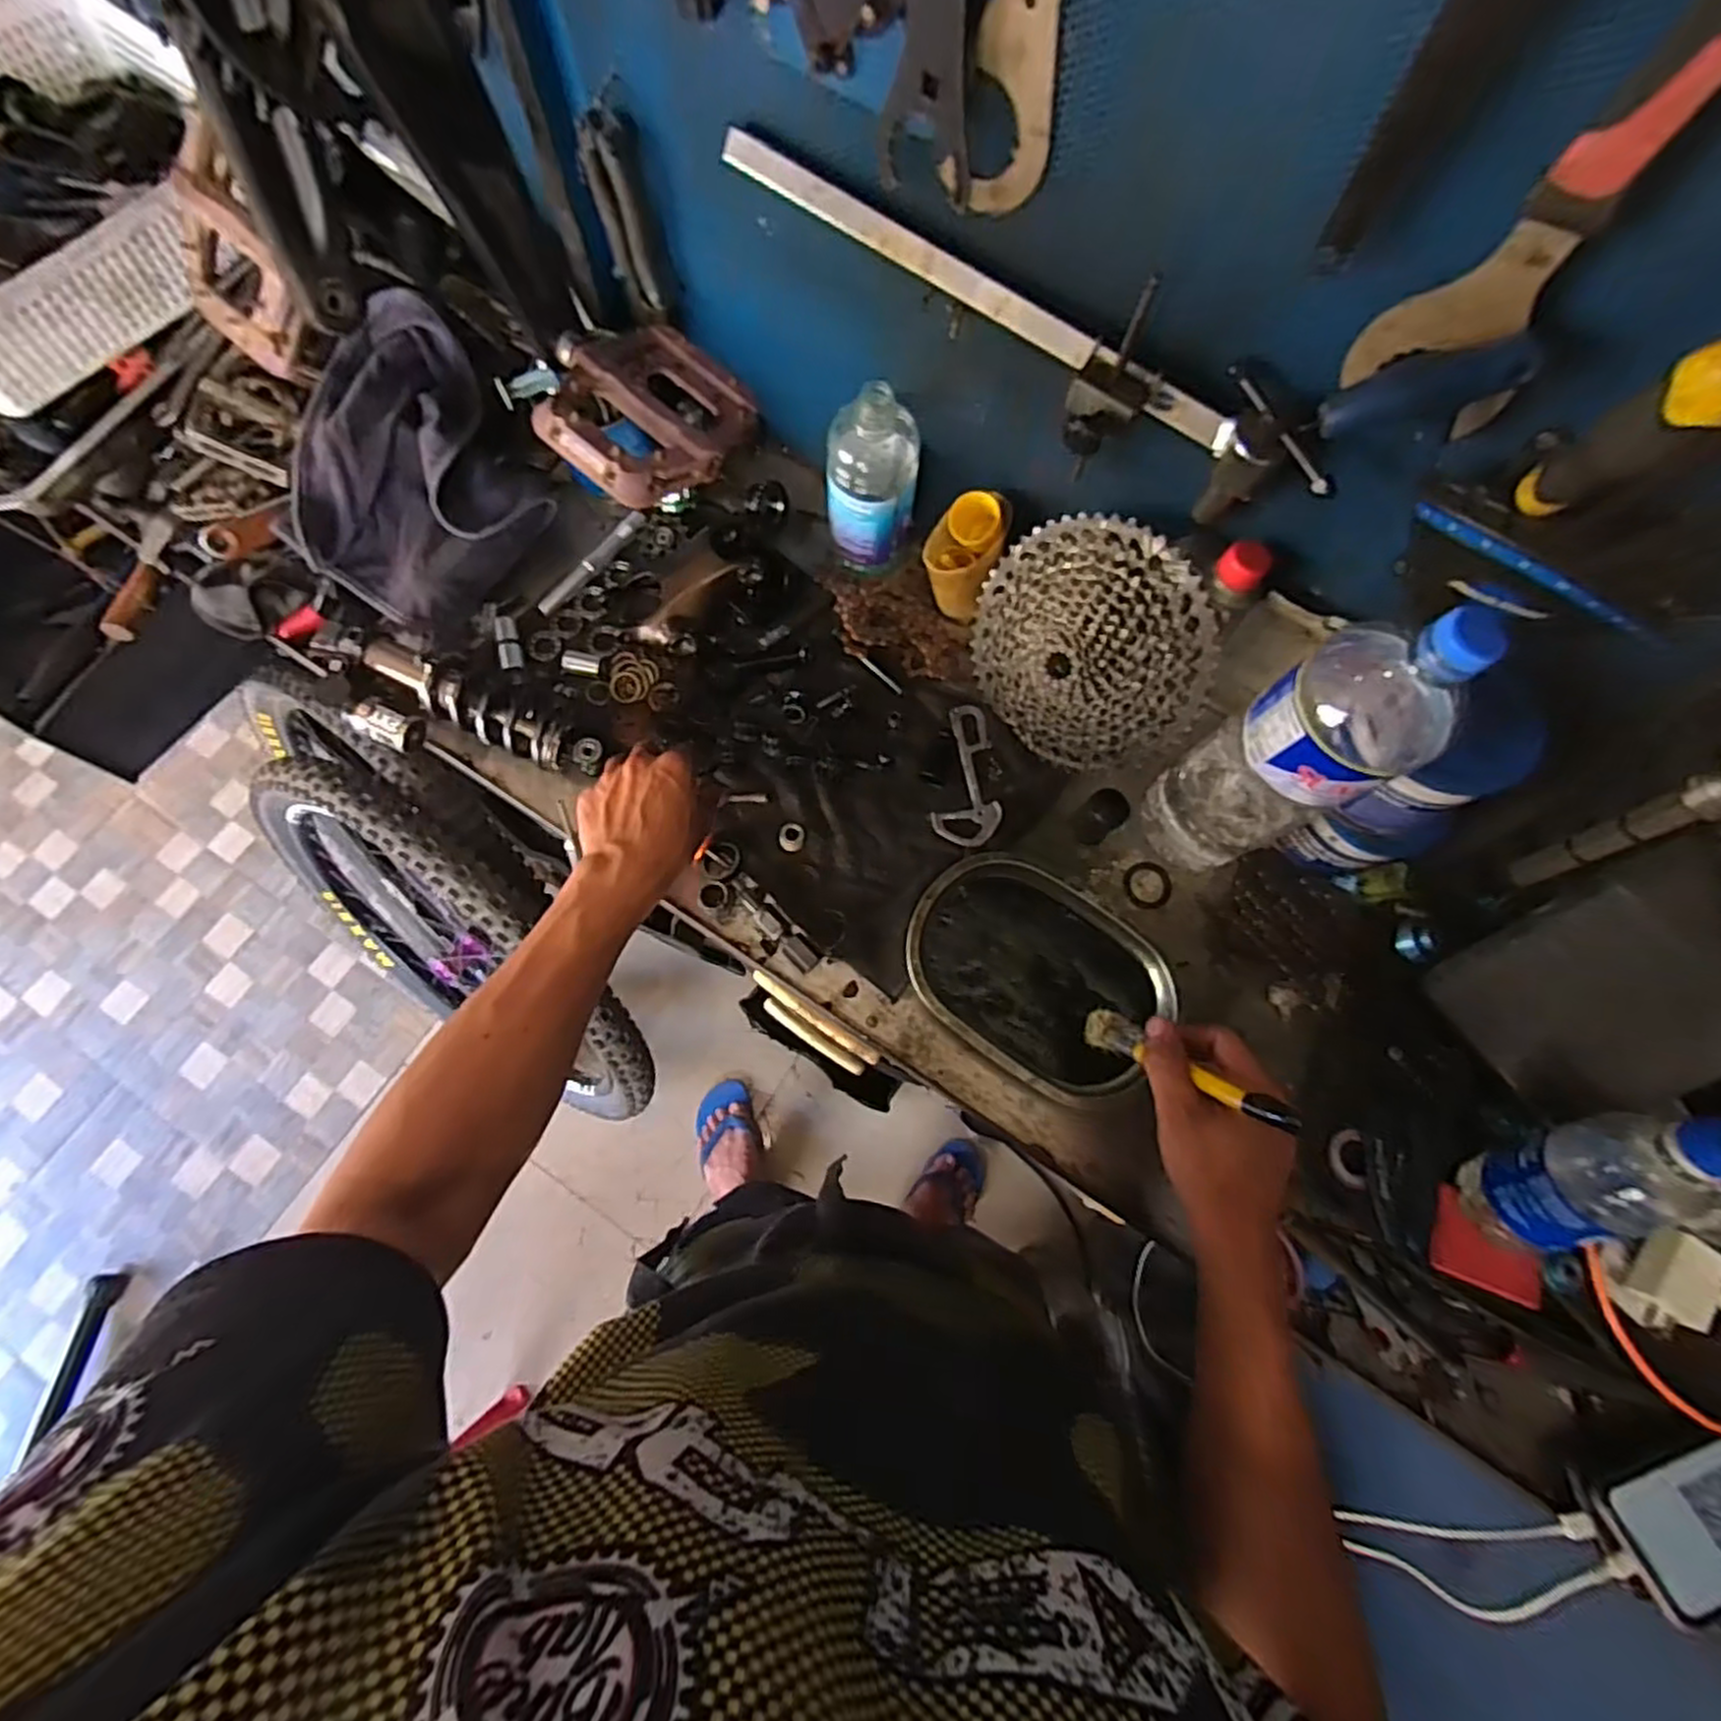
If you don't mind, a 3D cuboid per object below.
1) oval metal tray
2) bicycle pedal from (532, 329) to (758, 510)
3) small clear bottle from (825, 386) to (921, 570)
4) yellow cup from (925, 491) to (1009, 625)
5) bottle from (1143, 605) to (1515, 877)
[{"bbox_3d":[0.138,0.091,0.610,0.206,0.033,0.147,34,77,7],"label":"oval metal tray"},{"bbox_3d":[-0.125,-0.258,0.432,0.112,0.029,0.108,37,77,8],"label":"bicycle pedal"},{"bbox_3d":[0.010,-0.318,0.633,0.070,0.152,0.071,31,76,7],"label":"small clear bottle"},{"bbox_3d":[0.087,-0.257,0.647,0.061,0.097,0.071,20,75,4],"label":"yellow cup"},{"bbox_3d":[0.294,-0.075,0.511,0.101,0.306,0.093,-24,77,-8],"label":"bottle"}]

